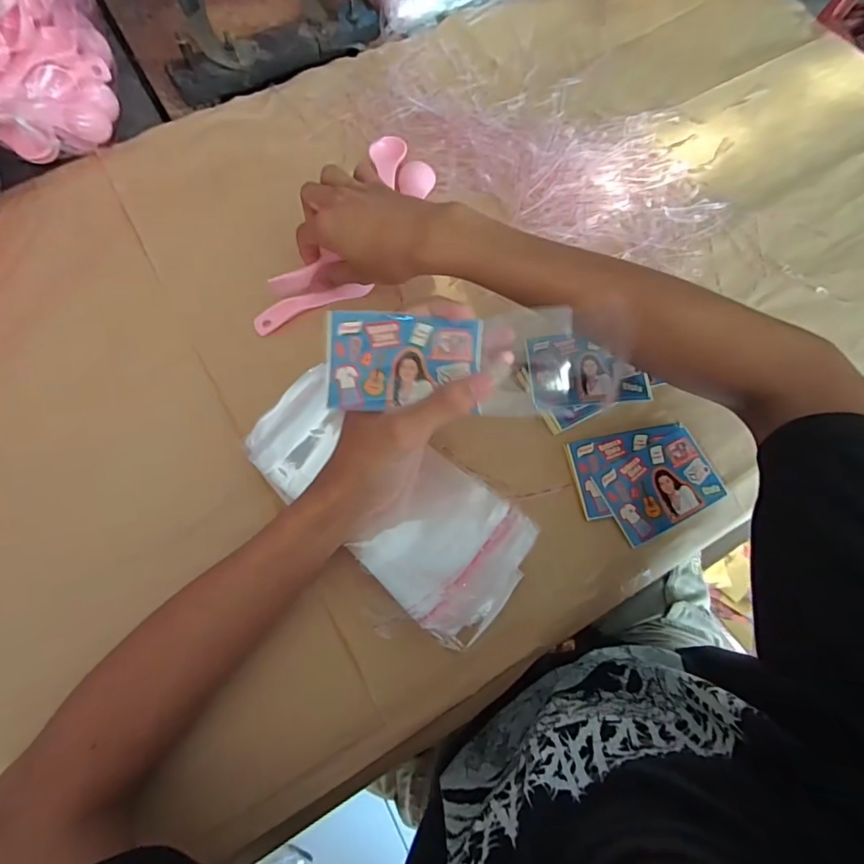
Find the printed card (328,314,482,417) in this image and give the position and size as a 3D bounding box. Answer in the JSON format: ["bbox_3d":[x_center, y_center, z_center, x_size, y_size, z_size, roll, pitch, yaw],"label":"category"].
[{"bbox_3d":[-0.016,-0.042,0.286,0.091,0.006,0.056,2,90,-7],"label":"printed card"}]

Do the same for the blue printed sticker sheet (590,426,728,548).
[{"bbox_3d":[0.173,0.040,0.359,0.089,0.006,0.059,-26,77,-10],"label":"blue printed sticker sheet"}]

